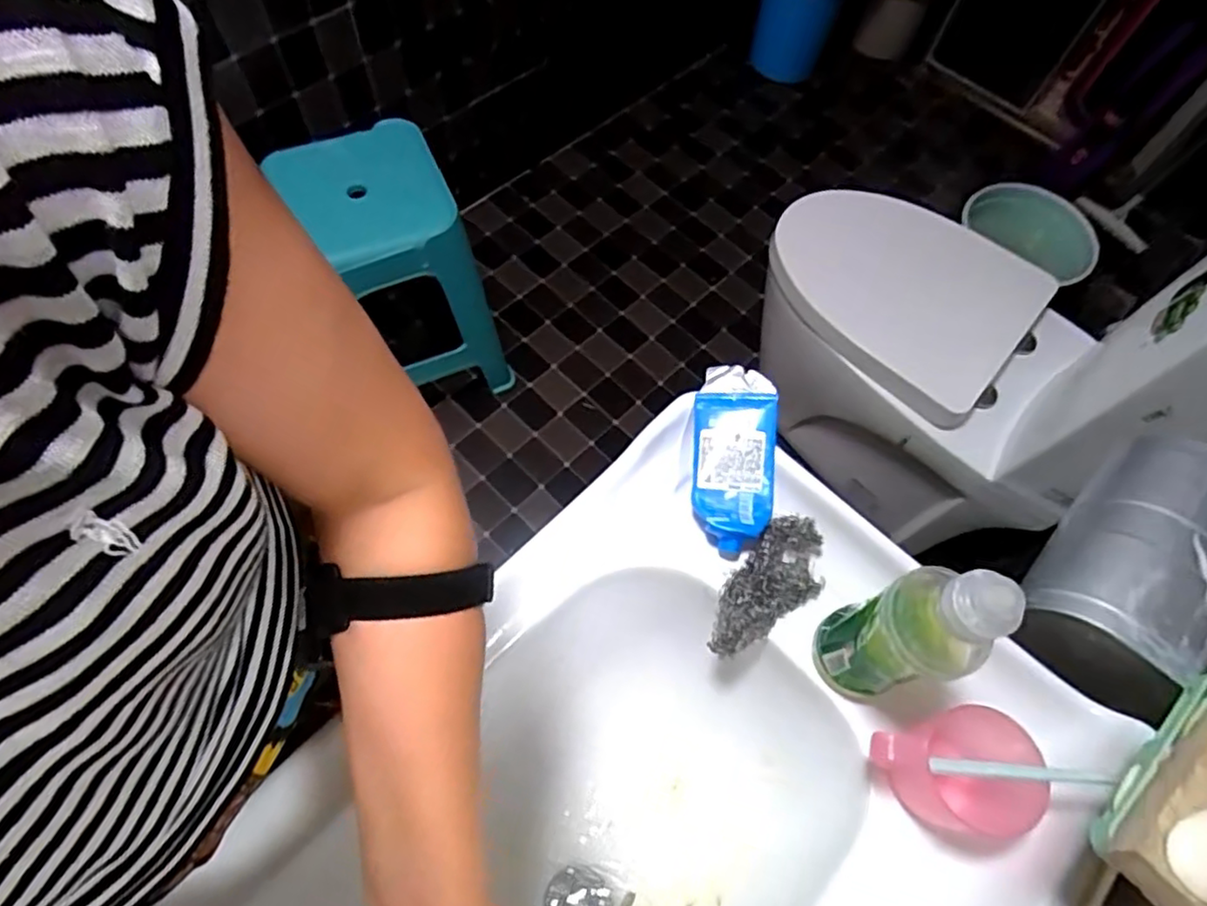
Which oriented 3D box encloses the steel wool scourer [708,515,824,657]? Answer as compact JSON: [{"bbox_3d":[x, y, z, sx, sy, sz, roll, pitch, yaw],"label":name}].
[{"bbox_3d":[0.144,0.119,0.594,0.133,0.036,0.066,-38,72,-20],"label":"steel wool scourer"}]

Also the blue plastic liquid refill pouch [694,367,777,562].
[{"bbox_3d":[0.123,0.006,0.626,0.073,0.031,0.172,4,77,-2],"label":"blue plastic liquid refill pouch"}]

